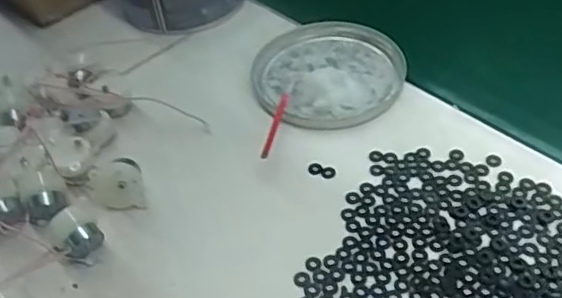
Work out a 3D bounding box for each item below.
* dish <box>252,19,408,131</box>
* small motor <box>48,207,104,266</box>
[{"bbox_3d":[0.042,-0.069,0.526,0.126,0.024,0.129,-3,45,3],"label":"dish"},{"bbox_3d":[-0.139,0.059,0.408,0.028,0.030,0.032,-32,51,-24],"label":"small motor"}]

